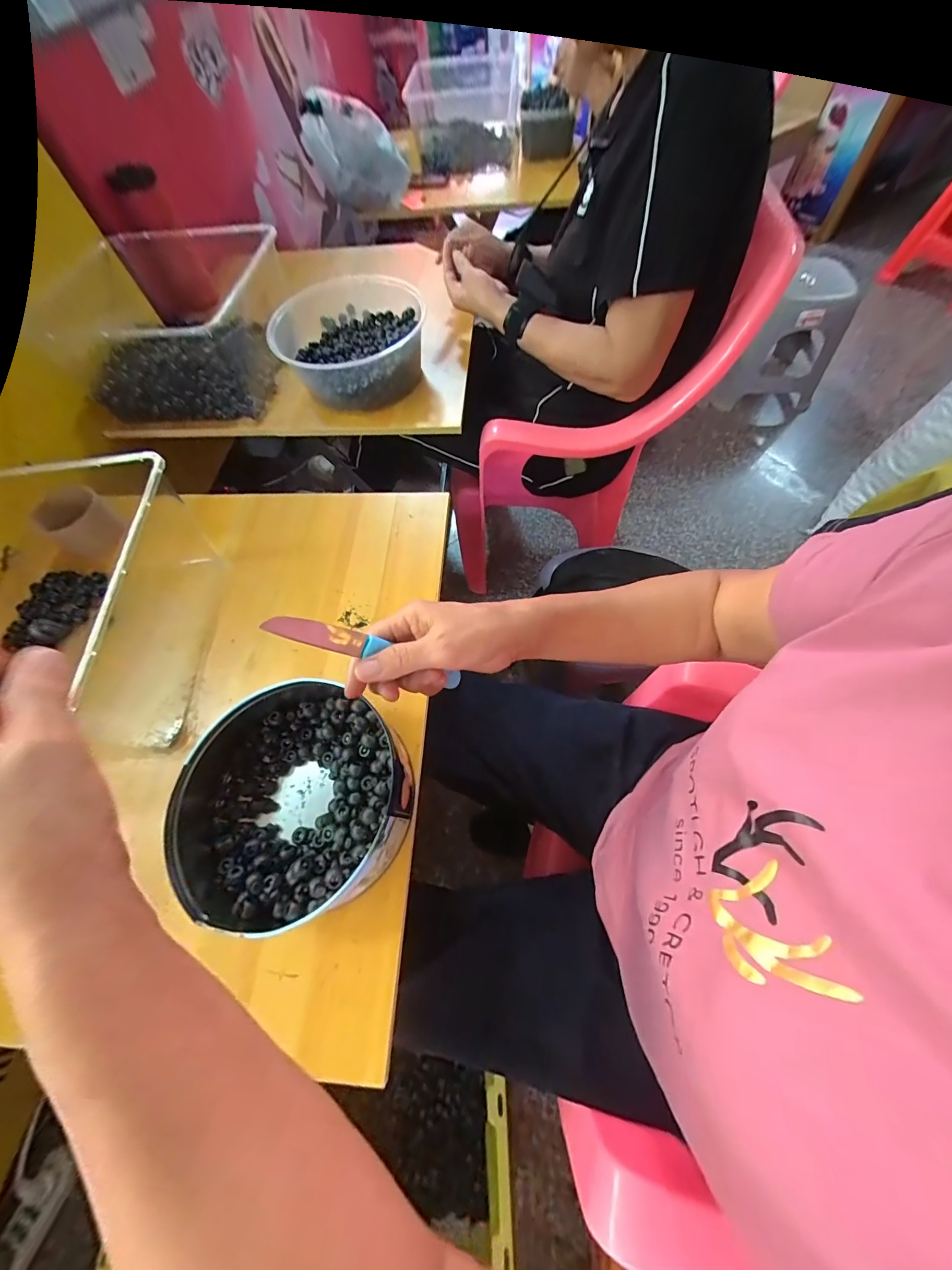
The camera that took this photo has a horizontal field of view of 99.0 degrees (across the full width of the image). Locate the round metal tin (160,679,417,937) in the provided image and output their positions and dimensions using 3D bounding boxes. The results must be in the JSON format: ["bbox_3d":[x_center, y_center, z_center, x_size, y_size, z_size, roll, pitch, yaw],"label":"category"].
[{"bbox_3d":[-0.167,0.144,0.369,0.211,0.069,0.198,-1,64,3],"label":"round metal tin"}]

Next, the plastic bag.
[{"bbox_3d":[-0.311,-1.260,1.068,0.242,0.202,0.115,-19,64,-6],"label":"plastic bag"}]

